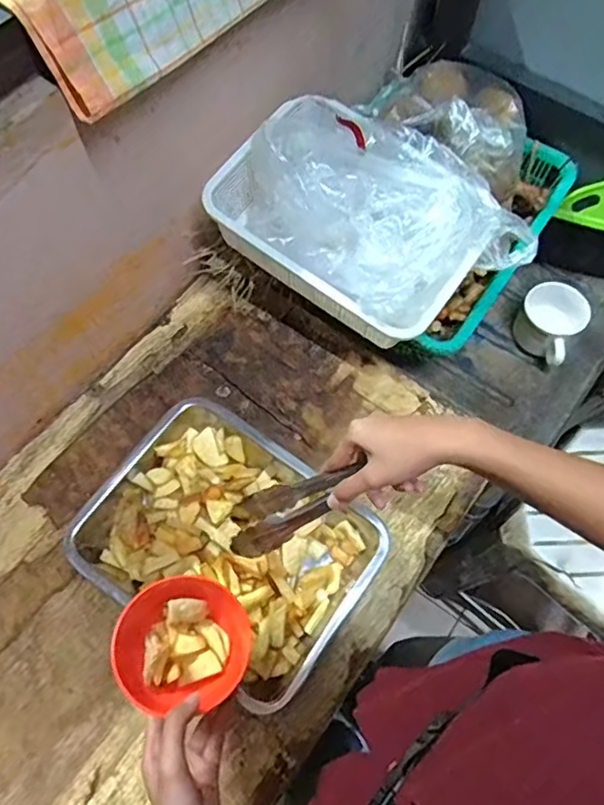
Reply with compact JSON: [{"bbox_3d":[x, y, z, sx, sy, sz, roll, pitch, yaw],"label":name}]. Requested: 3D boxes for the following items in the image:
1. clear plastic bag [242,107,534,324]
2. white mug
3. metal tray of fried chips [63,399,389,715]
[{"bbox_3d":[0.082,-0.210,0.652,0.202,0.061,0.286,-41,73,-19],"label":"clear plastic bag"},{"bbox_3d":[0.328,-0.103,0.807,0.082,0.070,0.091,37,69,14],"label":"white mug"},{"bbox_3d":[-0.075,0.143,0.620,0.276,0.051,0.213,33,68,13],"label":"metal tray of fried chips"}]

